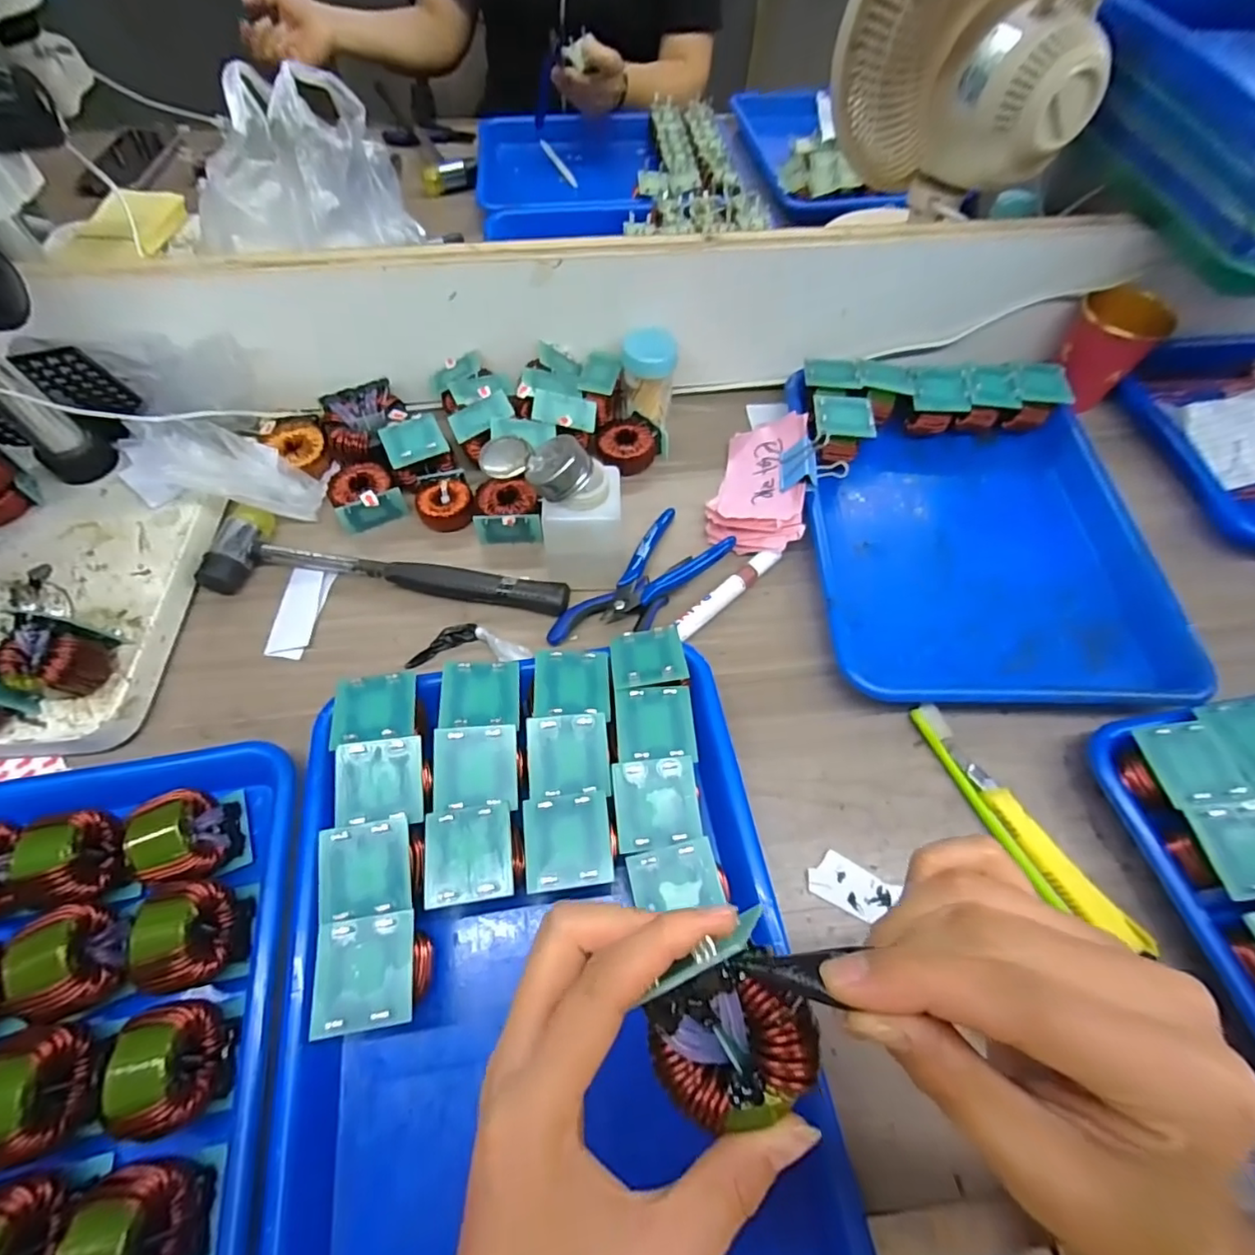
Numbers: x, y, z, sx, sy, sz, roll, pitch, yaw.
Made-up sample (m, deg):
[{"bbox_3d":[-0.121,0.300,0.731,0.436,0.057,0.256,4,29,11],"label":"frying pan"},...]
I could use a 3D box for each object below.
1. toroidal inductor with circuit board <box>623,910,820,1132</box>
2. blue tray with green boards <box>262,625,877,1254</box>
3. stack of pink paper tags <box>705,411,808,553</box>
[{"bbox_3d":[0.031,0.115,0.171,0.047,0.029,0.044,-36,73,8],"label":"toroidal inductor with circuit board"},{"bbox_3d":[-0.043,0.164,0.289,0.245,0.049,0.321,-8,61,-6],"label":"blue tray with green boards"},{"bbox_3d":[0.106,-0.118,0.464,0.072,0.022,0.124,-4,59,30],"label":"stack of pink paper tags"}]

